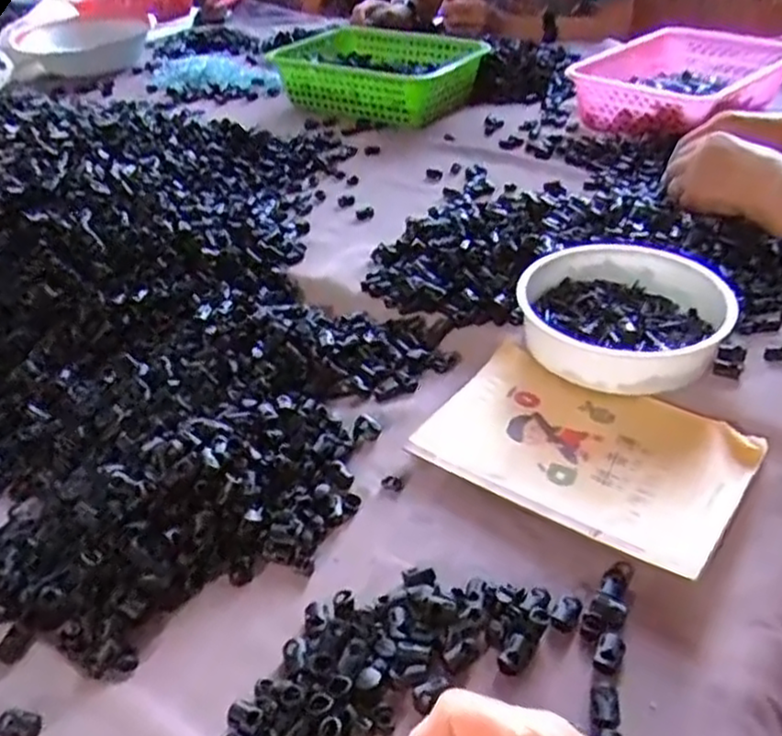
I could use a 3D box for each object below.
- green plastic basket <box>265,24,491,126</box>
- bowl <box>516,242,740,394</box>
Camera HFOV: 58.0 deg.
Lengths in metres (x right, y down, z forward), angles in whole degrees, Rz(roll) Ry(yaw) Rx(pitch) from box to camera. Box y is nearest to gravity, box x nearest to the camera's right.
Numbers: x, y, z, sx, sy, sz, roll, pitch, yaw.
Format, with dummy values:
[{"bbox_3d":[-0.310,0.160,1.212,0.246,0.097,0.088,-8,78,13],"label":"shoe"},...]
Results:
[{"bbox_3d":[-0.029,-0.445,1.065,0.314,0.078,0.218,21,44,28],"label":"green plastic basket"},{"bbox_3d":[0.186,-0.039,0.574,0.158,0.050,0.159,-2,38,2],"label":"bowl"}]

